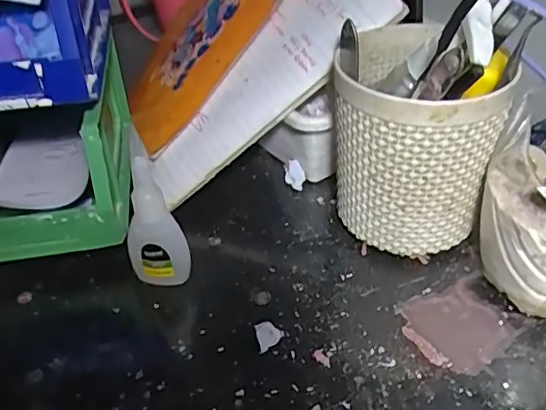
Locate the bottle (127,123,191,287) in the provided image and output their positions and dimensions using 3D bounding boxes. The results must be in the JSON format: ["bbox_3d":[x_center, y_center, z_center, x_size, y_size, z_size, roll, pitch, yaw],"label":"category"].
[{"bbox_3d":[-0.067,0.010,0.322,0.034,0.081,0.021,0,35,5],"label":"bottle"}]

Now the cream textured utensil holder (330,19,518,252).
[{"bbox_3d":[0.078,-0.033,0.343,0.080,0.110,0.097,-23,43,-22],"label":"cream textured utensil holder"}]

